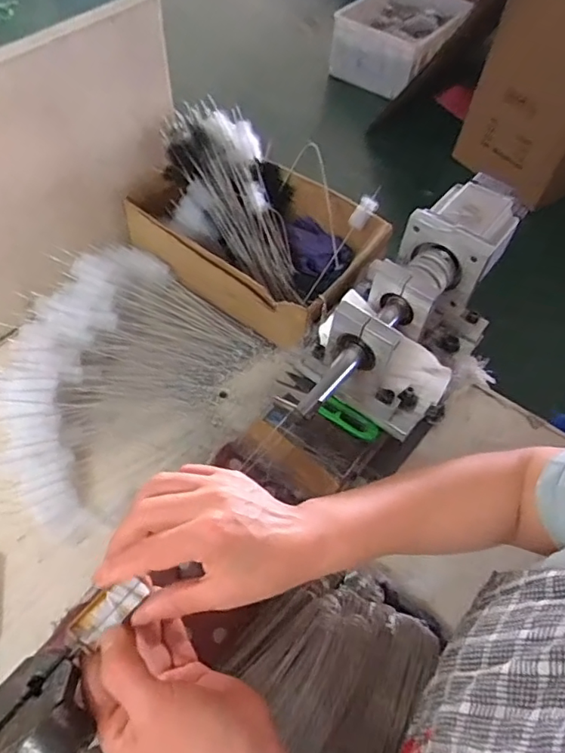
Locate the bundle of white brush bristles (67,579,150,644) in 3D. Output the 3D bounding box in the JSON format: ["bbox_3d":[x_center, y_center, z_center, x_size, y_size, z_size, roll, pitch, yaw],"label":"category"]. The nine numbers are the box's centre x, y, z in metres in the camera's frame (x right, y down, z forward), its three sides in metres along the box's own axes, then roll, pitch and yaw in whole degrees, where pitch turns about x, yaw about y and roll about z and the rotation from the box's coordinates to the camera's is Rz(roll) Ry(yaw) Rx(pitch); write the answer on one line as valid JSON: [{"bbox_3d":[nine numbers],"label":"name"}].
[{"bbox_3d":[-0.107,0.145,0.341,0.048,0.005,0.021,-31,63,-26],"label":"bundle of white brush bristles"}]

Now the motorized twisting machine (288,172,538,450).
[{"bbox_3d":[0.121,-0.060,0.535,0.138,0.122,0.323,31,58,16],"label":"motorized twisting machine"}]

